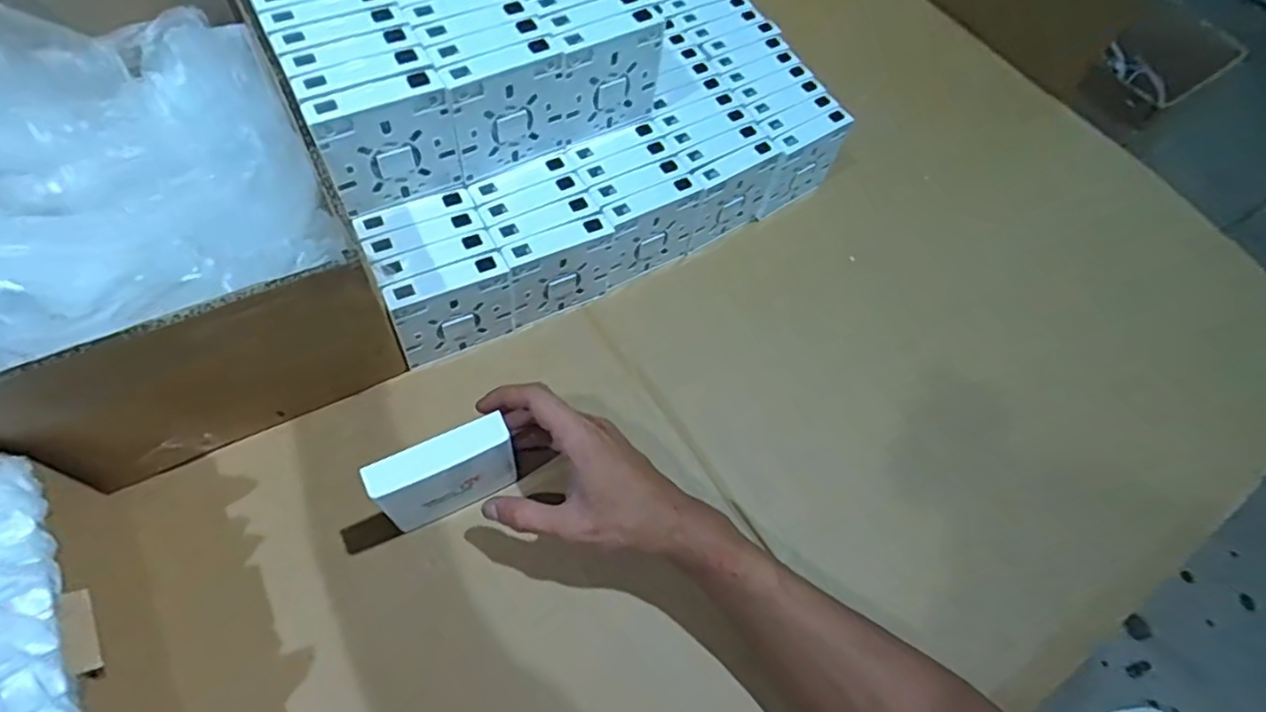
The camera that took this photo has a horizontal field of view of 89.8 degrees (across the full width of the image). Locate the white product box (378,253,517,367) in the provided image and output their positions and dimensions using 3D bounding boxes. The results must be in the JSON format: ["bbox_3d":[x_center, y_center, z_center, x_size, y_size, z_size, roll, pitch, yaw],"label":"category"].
[{"bbox_3d":[-0.132,-0.032,0.475,0.086,0.087,0.020,-26,66,-17],"label":"white product box"}]

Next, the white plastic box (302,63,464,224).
[{"bbox_3d":[-0.164,-0.140,0.432,0.085,0.090,0.021,-30,68,-18],"label":"white plastic box"}]

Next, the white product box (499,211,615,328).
[{"bbox_3d":[-0.059,-0.066,0.502,0.084,0.085,0.020,-27,67,-17],"label":"white product box"}]

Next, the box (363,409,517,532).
[{"bbox_3d":[-0.117,0.076,0.407,0.084,0.074,0.026,-23,66,-15],"label":"box"}]

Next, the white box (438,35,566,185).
[{"bbox_3d":[-0.090,-0.176,0.462,0.084,0.088,0.019,-27,67,-17],"label":"white box"}]

